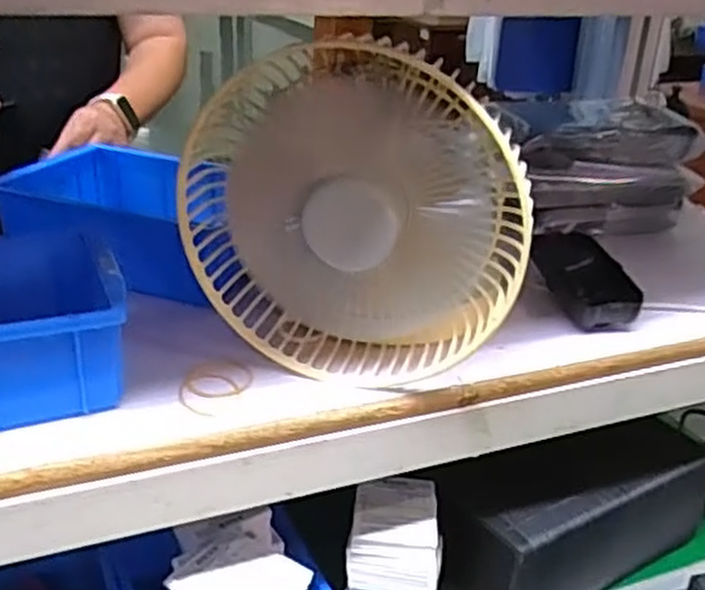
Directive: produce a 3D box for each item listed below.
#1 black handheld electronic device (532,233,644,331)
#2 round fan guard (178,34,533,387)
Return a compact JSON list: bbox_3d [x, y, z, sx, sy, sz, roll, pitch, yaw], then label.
[{"bbox_3d":[0.171,-0.016,0.592,0.055,0.028,0.131,2,25,-3],"label":"black handheld electronic device"},{"bbox_3d":[0.002,-0.042,0.453,0.193,0.180,0.062,5,25,5],"label":"round fan guard"}]

